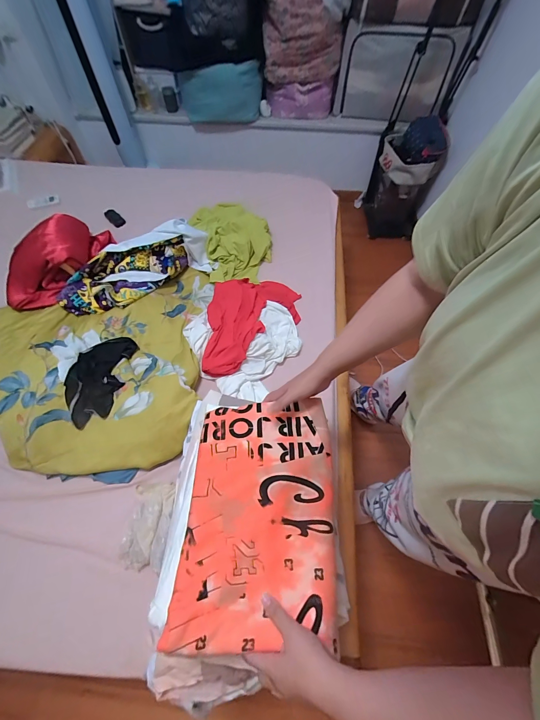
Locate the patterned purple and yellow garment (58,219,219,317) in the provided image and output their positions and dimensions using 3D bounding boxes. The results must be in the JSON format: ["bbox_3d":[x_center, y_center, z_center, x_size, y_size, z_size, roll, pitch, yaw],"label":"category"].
[{"bbox_3d":[-0.438,-0.311,1.010,0.526,0.138,0.198,-37,67,-18],"label":"patterned purple and yellow garment"}]

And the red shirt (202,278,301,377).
[{"bbox_3d":[-0.052,-0.133,0.957,0.304,0.084,0.383,-1,61,-1],"label":"red shirt"}]

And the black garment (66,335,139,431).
[{"bbox_3d":[-0.486,0.047,0.826,0.147,0.033,0.267,8,61,4],"label":"black garment"}]

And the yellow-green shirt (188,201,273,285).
[{"bbox_3d":[-0.146,-0.500,1.145,0.280,0.099,0.428,-18,63,-10],"label":"yellow-green shirt"}]

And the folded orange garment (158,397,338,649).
[{"bbox_3d":[-0.017,0.248,0.513,0.252,0.048,0.363,2,61,1],"label":"folded orange garment"}]

